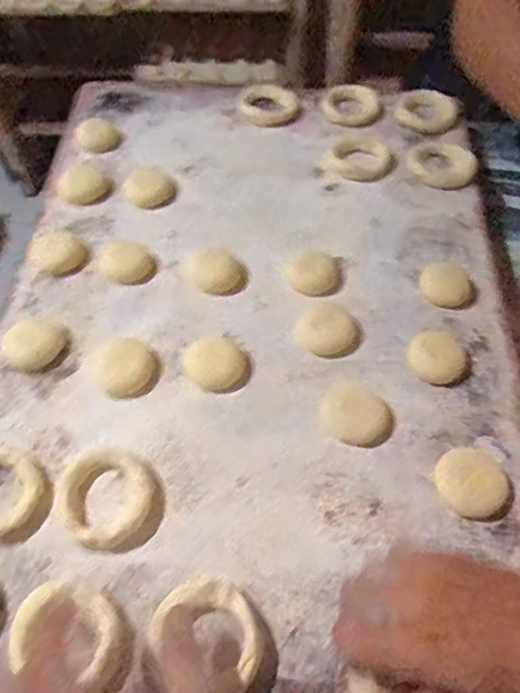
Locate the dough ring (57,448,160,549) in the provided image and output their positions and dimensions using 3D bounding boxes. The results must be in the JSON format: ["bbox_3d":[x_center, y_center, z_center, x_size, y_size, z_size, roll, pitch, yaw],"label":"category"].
[{"bbox_3d":[-0.102,0.099,0.373,0.061,0.011,0.063,0,56,0],"label":"dough ring"}]

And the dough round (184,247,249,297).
[{"bbox_3d":[-0.036,-0.065,0.476,0.042,0.014,0.051,-38,64,-22],"label":"dough round"}]

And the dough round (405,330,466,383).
[{"bbox_3d":[0.138,0.007,0.432,0.044,0.009,0.042,0,56,0],"label":"dough round"}]

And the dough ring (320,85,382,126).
[{"bbox_3d":[0.101,-0.264,0.610,0.066,0.012,0.066,0,56,0],"label":"dough ring"}]

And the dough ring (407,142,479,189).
[{"bbox_3d":[0.185,-0.184,0.565,0.067,0.009,0.067,0,56,0],"label":"dough ring"}]

